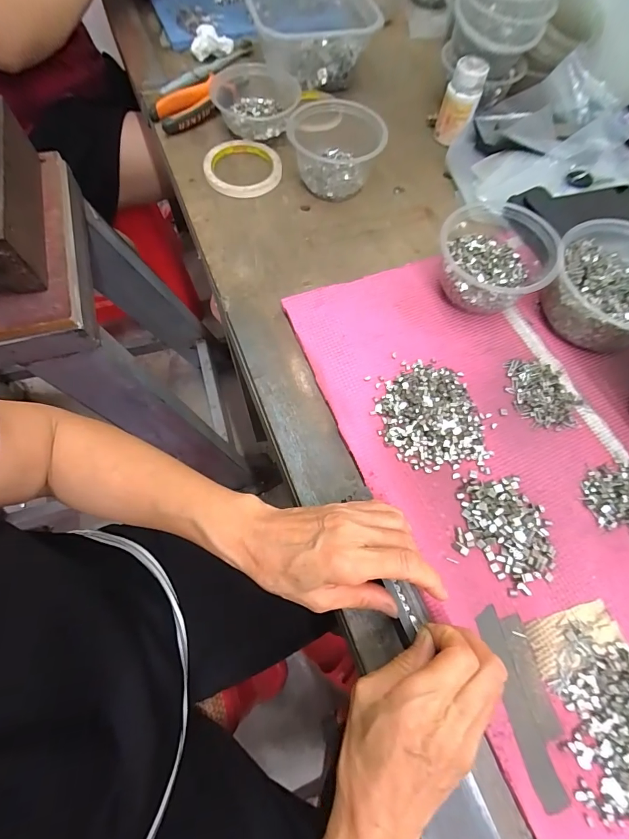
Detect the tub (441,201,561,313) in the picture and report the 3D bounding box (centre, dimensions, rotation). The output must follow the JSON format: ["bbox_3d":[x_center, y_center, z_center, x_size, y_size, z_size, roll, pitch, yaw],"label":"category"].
[{"bbox_3d":[0.185,-0.166,0.398,0.107,0.068,0.104,0,68,-1],"label":"tub"}]

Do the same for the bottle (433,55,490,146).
[{"bbox_3d":[0.191,-0.417,0.502,0.046,0.083,0.044,18,69,6],"label":"bottle"}]

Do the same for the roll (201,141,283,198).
[{"bbox_3d":[-0.092,-0.326,0.491,0.095,0.015,0.094,0,68,-1],"label":"roll"}]

